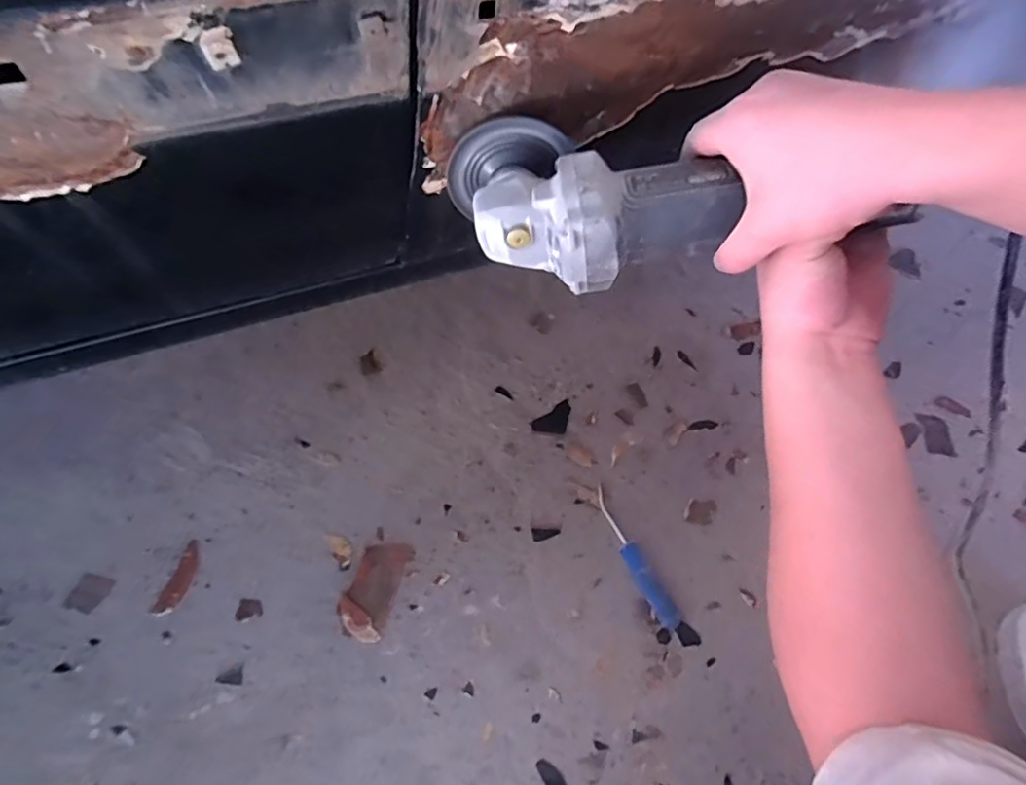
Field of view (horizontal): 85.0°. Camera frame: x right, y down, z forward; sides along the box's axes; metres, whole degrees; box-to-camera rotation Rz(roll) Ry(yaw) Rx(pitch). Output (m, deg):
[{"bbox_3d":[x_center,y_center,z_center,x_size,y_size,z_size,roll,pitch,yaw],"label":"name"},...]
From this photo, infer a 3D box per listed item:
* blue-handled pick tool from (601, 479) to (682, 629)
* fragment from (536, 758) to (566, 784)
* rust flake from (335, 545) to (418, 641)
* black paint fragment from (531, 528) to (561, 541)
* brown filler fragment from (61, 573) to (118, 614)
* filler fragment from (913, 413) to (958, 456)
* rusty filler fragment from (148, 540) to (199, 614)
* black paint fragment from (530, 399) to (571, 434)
[{"bbox_3d":[0.142,0.194,0.672,0.028,0.022,0.177,-24,65,-15],"label":"blue-handled pick tool"},{"bbox_3d":[0.043,0.397,0.570,0.017,0.005,0.048,-36,68,-20],"label":"fragment"},{"bbox_3d":[-0.162,0.226,0.651,0.058,0.005,0.109,16,61,7],"label":"rust flake"},{"bbox_3d":[0.041,0.176,0.695,0.036,0.005,0.016,1,61,-2],"label":"black paint fragment"},{"bbox_3d":[-0.485,0.228,0.640,0.041,0.005,0.040,15,61,6],"label":"brown filler fragment"},{"bbox_3d":[0.591,0.059,0.781,0.041,0.004,0.062,6,61,1],"label":"filler fragment"},{"bbox_3d":[-0.385,0.215,0.649,0.025,0.005,0.085,14,61,5],"label":"rusty filler fragment"},{"bbox_3d":[0.059,0.039,0.768,0.063,0.005,0.037,-33,67,-19],"label":"black paint fragment"}]

